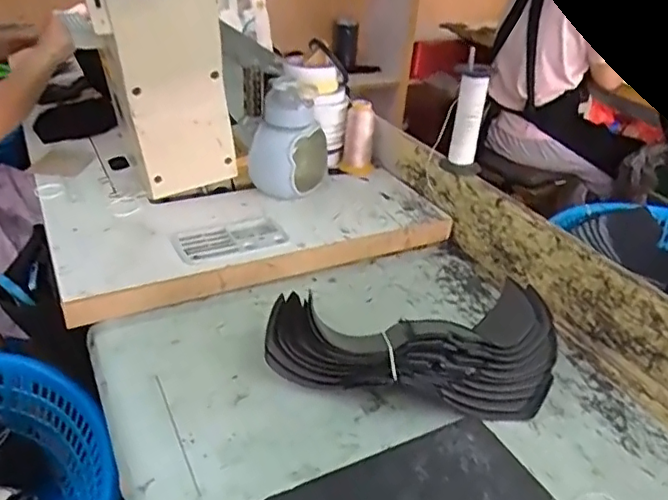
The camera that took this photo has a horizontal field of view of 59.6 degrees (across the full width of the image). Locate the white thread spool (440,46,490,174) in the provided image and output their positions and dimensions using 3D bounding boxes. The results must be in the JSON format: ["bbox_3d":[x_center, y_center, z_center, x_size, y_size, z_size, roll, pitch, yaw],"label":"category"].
[{"bbox_3d":[0.191,-0.186,0.825,0.053,0.154,0.042,22,36,27],"label":"white thread spool"}]

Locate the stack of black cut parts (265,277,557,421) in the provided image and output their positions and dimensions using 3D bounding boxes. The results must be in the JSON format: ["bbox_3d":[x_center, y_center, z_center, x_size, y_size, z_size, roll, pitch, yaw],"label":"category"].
[{"bbox_3d":[0.092,0.086,0.658,0.308,0.063,0.197,7,32,6],"label":"stack of black cut parts"}]

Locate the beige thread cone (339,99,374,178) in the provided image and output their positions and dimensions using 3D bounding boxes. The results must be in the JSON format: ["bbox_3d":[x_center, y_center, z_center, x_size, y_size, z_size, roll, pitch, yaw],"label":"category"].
[{"bbox_3d":[0.041,-0.188,0.978,0.056,0.108,0.044,6,32,3],"label":"beige thread cone"}]

